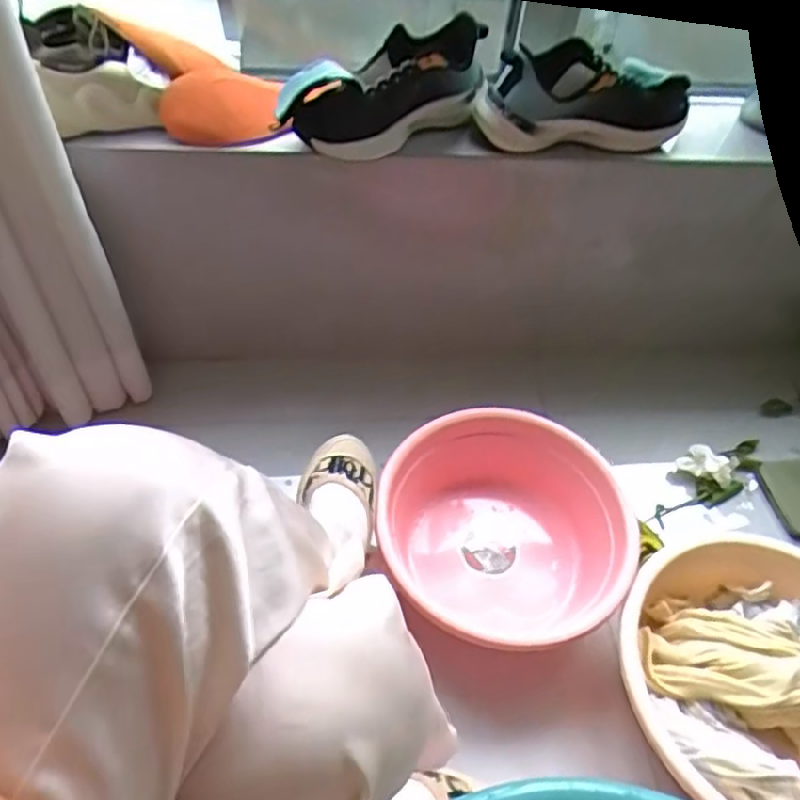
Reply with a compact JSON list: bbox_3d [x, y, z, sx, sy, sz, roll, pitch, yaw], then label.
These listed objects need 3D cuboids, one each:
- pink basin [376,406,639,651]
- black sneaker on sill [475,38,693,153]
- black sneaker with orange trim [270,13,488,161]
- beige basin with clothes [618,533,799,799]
[{"bbox_3d":[0.119,0.168,0.819,0.289,0.175,0.255,-2,51,-6],"label":"pink basin"},{"bbox_3d":[0.236,-0.396,0.841,0.268,0.105,0.106,-12,53,-14],"label":"black sneaker on sill"},{"bbox_3d":[-0.017,-0.385,0.793,0.119,0.098,0.274,39,58,25],"label":"black sneaker with orange trim"},{"bbox_3d":[0.400,0.304,0.714,0.307,0.093,0.283,2,51,-3],"label":"beige basin with clothes"}]

